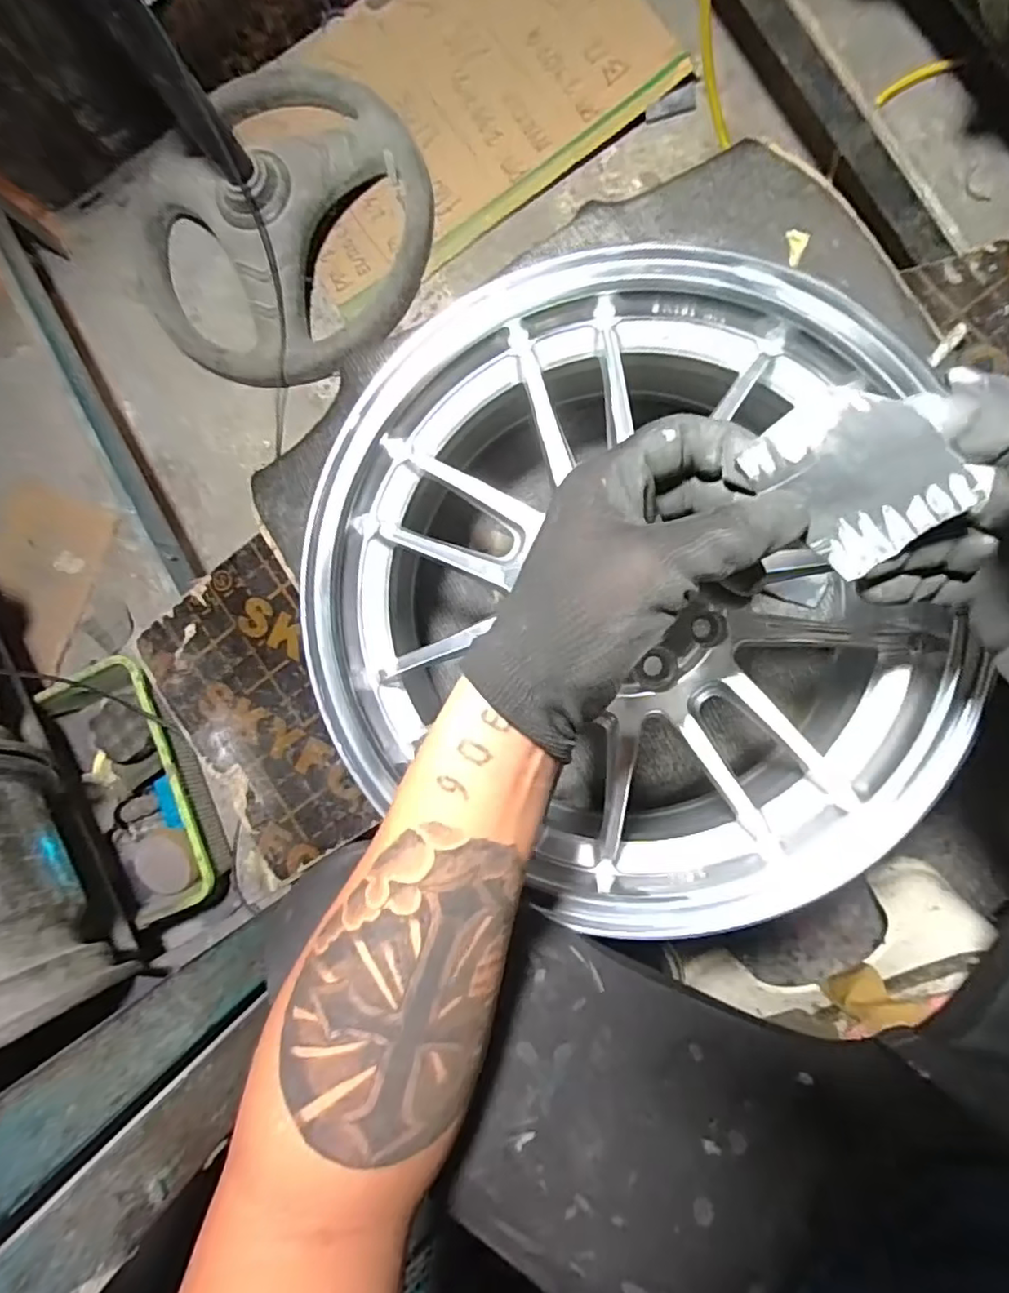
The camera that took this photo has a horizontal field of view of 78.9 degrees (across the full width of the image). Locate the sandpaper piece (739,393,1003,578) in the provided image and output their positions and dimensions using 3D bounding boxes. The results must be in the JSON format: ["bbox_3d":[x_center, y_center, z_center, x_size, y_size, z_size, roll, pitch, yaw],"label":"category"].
[{"bbox_3d":[0.125,-0.064,0.228,0.062,0.015,0.053,38,122,-9],"label":"sandpaper piece"}]

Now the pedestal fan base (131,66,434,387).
[{"bbox_3d":[-0.301,-0.557,0.785,0.390,0.098,0.404,0,88,8],"label":"pedestal fan base"}]

